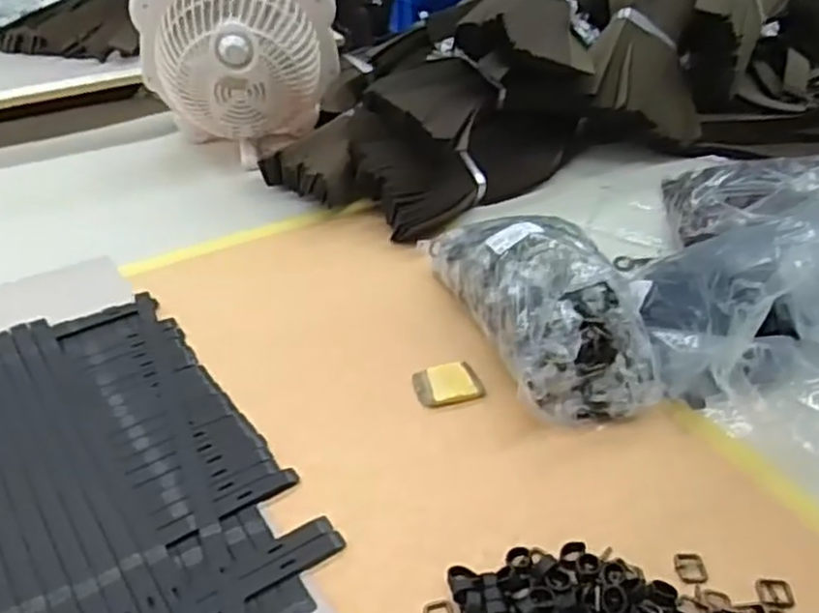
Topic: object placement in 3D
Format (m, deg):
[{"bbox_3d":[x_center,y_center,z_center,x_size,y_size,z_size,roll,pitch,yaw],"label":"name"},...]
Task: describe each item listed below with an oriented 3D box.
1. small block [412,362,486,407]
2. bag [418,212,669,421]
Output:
[{"bbox_3d":[0.035,0.069,0.658,0.058,0.009,0.049,-8,39,-11],"label":"small block"},{"bbox_3d":[0.119,-0.020,0.691,0.122,0.110,0.277,-10,39,-14],"label":"bag"}]

